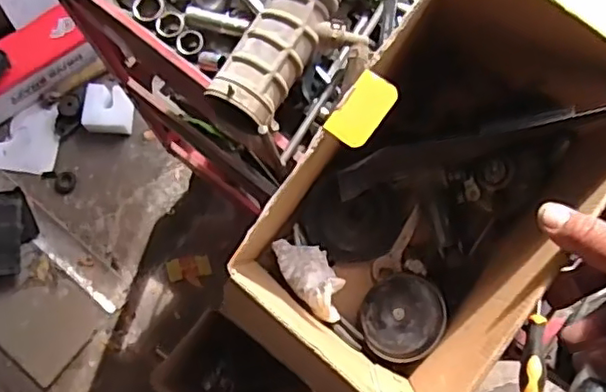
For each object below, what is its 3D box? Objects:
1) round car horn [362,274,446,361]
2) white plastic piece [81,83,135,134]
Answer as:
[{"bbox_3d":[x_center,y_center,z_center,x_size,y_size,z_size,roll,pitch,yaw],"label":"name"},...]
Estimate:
[{"bbox_3d":[0.093,0.111,0.576,0.074,0.027,0.077,0,75,2],"label":"round car horn"},{"bbox_3d":[-0.470,-0.207,1.509,0.118,0.049,0.112,7,75,2],"label":"white plastic piece"}]

